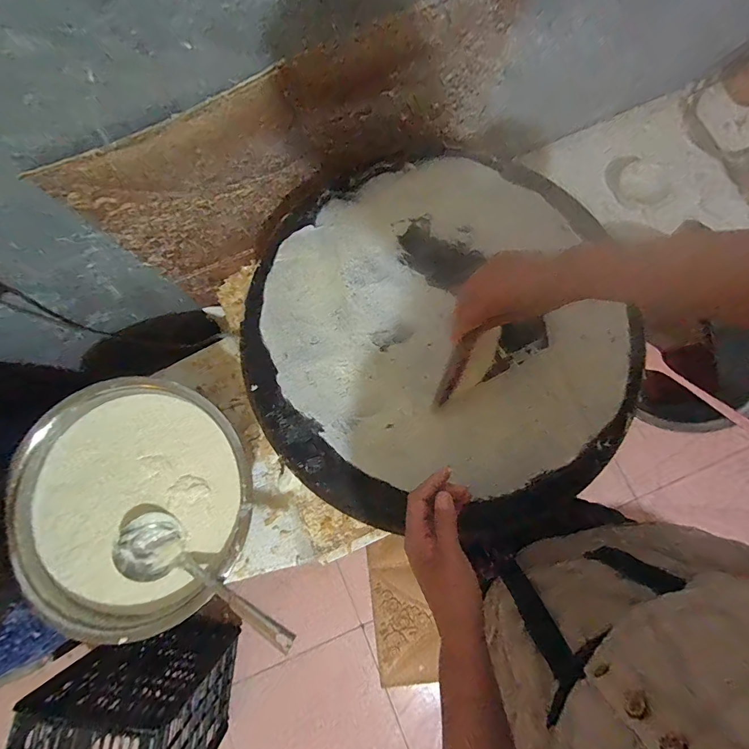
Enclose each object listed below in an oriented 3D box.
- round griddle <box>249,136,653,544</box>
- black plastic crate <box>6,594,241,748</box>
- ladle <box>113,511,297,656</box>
[{"bbox_3d":[0.076,-0.058,0.525,0.493,0.033,0.514,0,80,1],"label":"round griddle"},{"bbox_3d":[-0.599,0.870,0.988,0.315,0.467,0.342,-1,80,1],"label":"black plastic crate"},{"bbox_3d":[-0.296,0.326,0.633,0.303,0.062,0.104,20,80,20],"label":"ladle"}]

